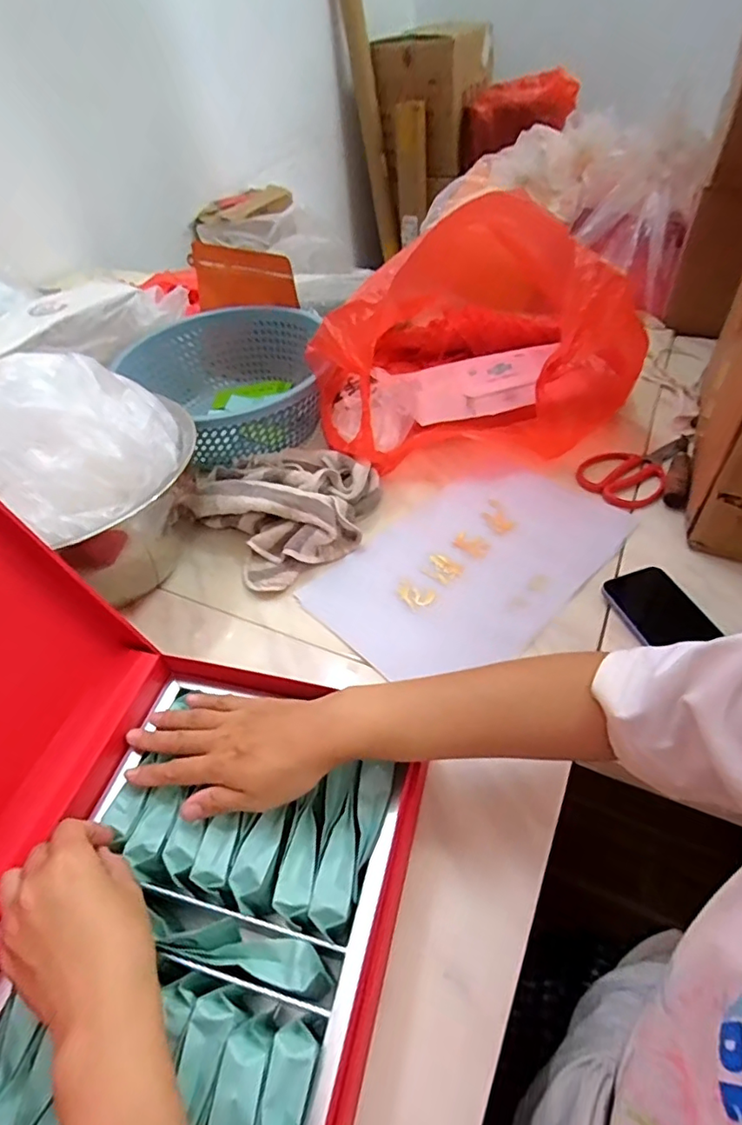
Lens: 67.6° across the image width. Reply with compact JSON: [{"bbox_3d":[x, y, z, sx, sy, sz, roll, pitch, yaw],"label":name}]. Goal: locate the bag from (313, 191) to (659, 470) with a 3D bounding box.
[{"bbox_3d":[0.095,-0.325,0.758,0.376,0.251,0.356,-14,47,-7],"label":"bag"}]

